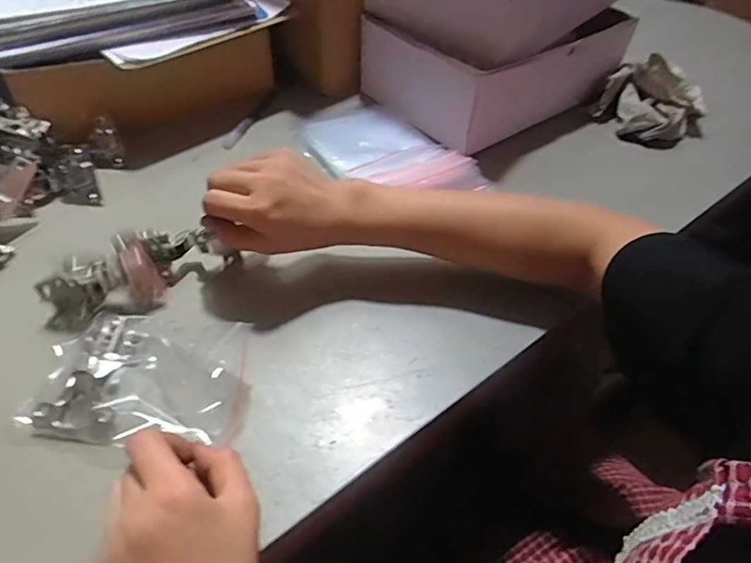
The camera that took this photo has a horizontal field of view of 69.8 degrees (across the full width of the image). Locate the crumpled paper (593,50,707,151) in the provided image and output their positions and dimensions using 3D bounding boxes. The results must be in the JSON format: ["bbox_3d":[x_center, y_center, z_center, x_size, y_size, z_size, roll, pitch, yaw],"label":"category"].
[{"bbox_3d":[0.355,-0.232,0.689,0.106,0.081,0.110,-27,56,-26],"label":"crumpled paper"}]

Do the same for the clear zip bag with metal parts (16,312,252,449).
[{"bbox_3d":[-0.174,0.074,0.409,0.150,0.022,0.107,10,48,4],"label":"clear zip bag with metal parts"}]

